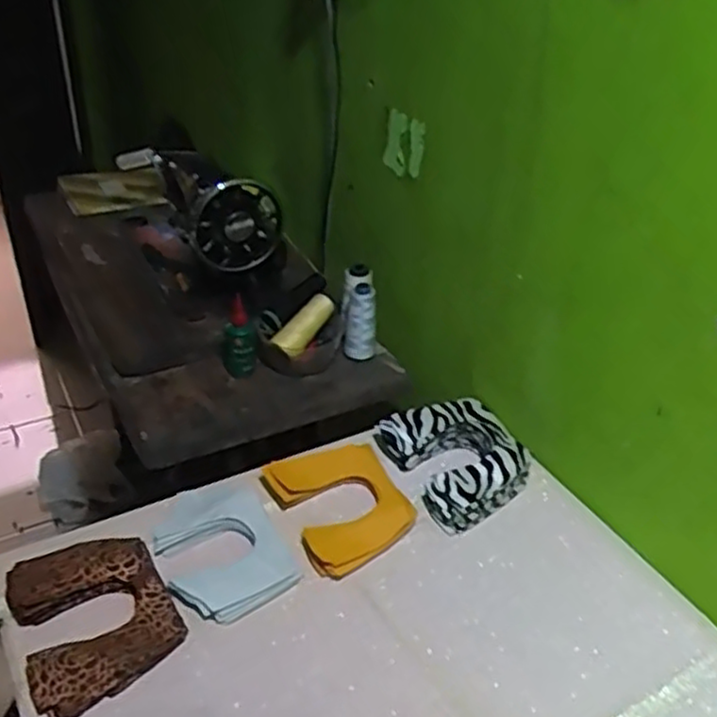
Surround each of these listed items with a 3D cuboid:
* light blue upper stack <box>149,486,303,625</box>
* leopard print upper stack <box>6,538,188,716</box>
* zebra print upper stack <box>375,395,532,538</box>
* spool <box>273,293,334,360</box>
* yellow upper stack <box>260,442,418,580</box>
[{"bbox_3d":[-0.142,0.192,0.760,0.118,0.033,0.158,-18,39,-28],"label":"light blue upper stack"},{"bbox_3d":[-0.247,0.236,0.689,0.130,0.032,0.162,-19,40,-29],"label":"leopard print upper stack"},{"bbox_3d":[0.116,0.115,0.871,0.135,0.057,0.161,-18,39,-28],"label":"zebra print upper stack"},{"bbox_3d":[-0.071,-0.046,1.041,0.036,0.037,0.109,26,62,30],"label":"spool"},{"bbox_3d":[-0.023,0.157,0.817,0.123,0.034,0.162,-17,39,-26],"label":"yellow upper stack"}]

